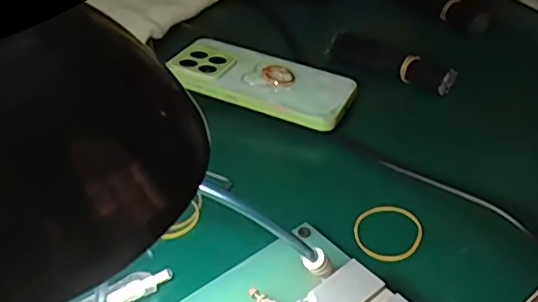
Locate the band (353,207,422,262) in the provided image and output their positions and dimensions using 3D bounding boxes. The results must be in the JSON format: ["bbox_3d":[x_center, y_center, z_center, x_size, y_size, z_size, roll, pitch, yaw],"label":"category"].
[{"bbox_3d":[0.078,0.051,0.363,0.046,0.004,0.041,-25,47,-27],"label":"band"}]

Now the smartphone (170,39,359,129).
[{"bbox_3d":[-0.007,-0.061,0.473,0.151,0.012,0.074,17,42,15],"label":"smartphone"}]

